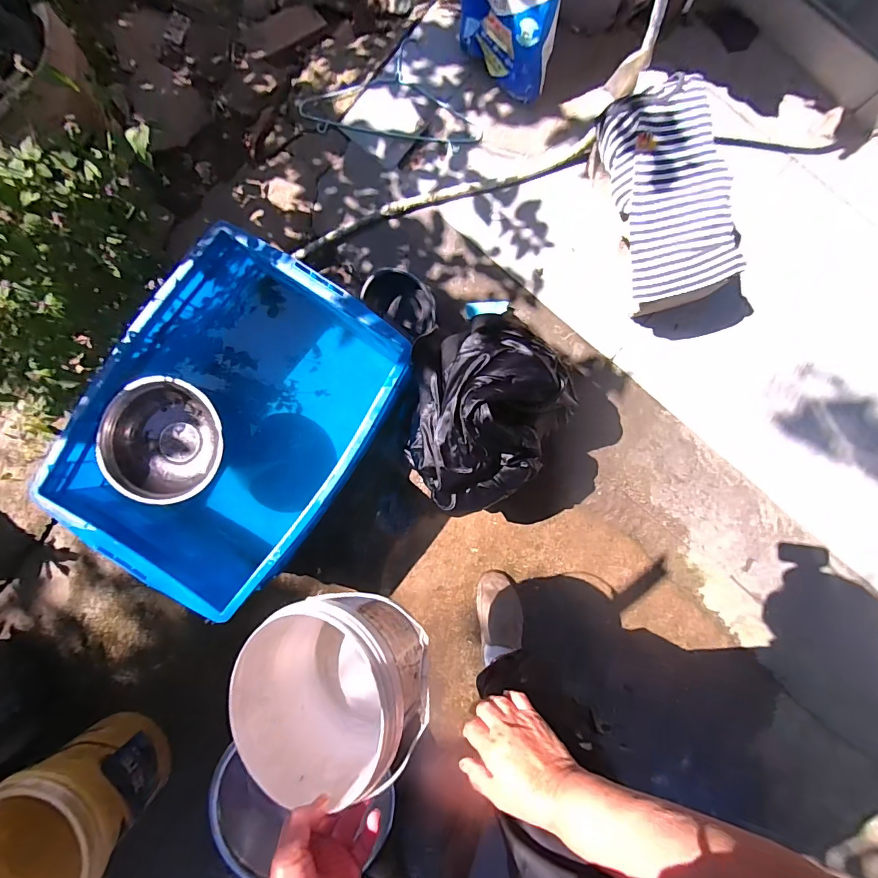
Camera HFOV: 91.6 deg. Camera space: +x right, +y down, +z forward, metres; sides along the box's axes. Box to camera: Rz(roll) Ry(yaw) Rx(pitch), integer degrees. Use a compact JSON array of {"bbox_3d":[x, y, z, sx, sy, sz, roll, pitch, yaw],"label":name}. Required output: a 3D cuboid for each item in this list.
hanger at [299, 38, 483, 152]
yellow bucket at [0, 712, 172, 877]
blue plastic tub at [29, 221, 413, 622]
[{"bbox_3d":[-0.104,-0.850,1.040,0.454,0.017,0.252,12,92,4],"label":"hanger"},{"bbox_3d":[-0.768,0.779,0.929,0.250,0.293,0.249,0,88,0],"label":"yellow bucket"},{"bbox_3d":[-0.386,-0.027,0.888,0.450,0.284,0.621,33,87,2],"label":"blue plastic tub"}]

